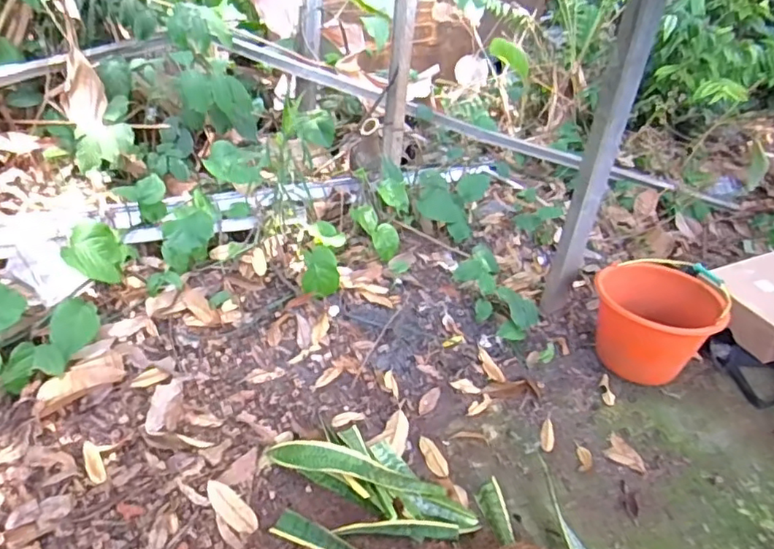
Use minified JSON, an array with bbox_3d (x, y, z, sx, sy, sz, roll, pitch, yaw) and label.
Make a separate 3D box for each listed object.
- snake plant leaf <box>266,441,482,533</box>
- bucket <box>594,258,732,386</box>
[{"bbox_3d":[-0.026,0.364,1.055,0.399,0.040,0.075,14,32,17],"label":"snake plant leaf"},{"bbox_3d":[0.638,0.108,1.397,0.261,0.230,0.272,19,34,24],"label":"bucket"}]

